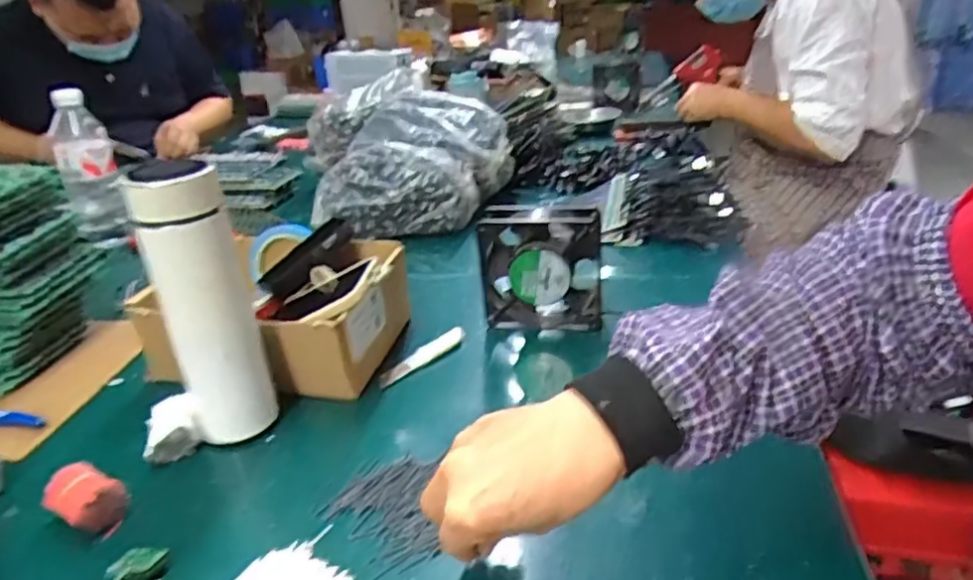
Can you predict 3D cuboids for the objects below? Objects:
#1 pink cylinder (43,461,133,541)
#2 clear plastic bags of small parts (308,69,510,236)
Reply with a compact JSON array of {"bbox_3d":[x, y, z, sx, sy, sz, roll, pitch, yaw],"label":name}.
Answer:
[{"bbox_3d":[-0.286,0.152,0.467,0.059,0.036,0.035,8,28,25],"label":"pink cylinder"},{"bbox_3d":[-0.121,-0.218,1.063,0.315,0.165,0.374,-9,26,-10],"label":"clear plastic bags of small parts"}]

